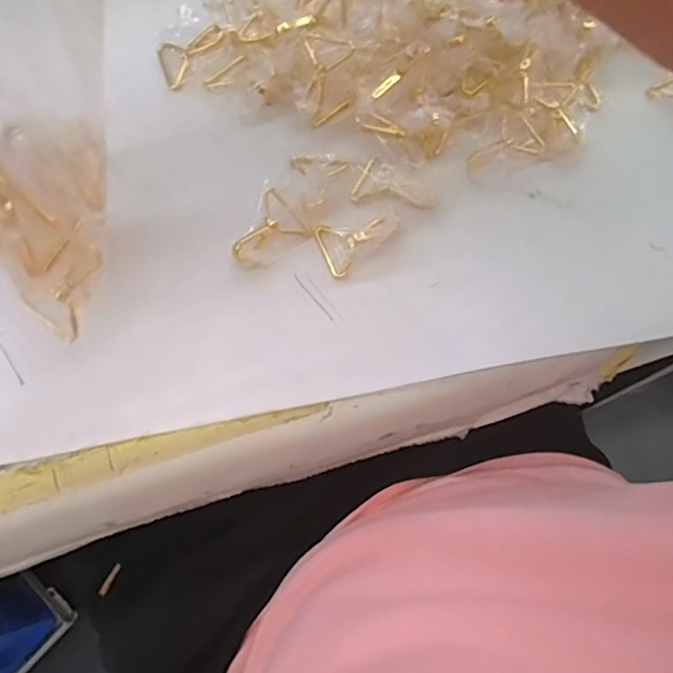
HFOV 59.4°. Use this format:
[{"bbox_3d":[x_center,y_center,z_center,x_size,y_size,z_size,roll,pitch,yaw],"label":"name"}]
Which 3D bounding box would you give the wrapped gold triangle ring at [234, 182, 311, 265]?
[{"bbox_3d":[-0.056,-0.081,0.451,0.044,0.022,0.060,42,79,12],"label":"wrapped gold triangle ring"}]

